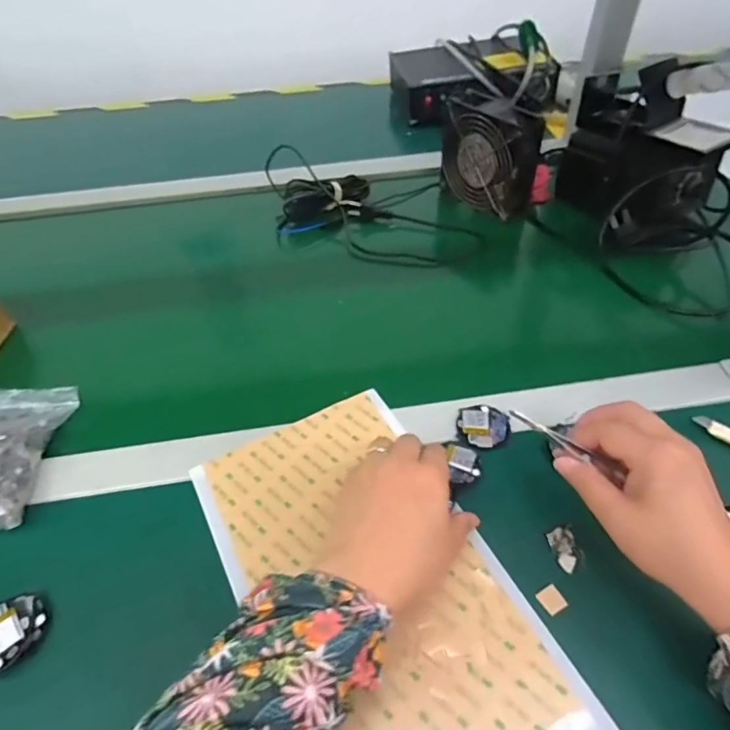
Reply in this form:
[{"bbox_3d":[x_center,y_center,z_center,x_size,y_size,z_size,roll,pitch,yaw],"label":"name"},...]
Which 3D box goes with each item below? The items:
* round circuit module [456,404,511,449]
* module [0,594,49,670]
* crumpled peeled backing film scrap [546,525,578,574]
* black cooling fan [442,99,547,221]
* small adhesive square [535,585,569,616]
[{"bbox_3d":[0.100,0.048,0.429,0.040,0.004,0.042,-2,49,2],"label":"round circuit module"},{"bbox_3d":[-0.234,0.175,0.334,0.048,0.013,0.039,-34,55,-24],"label":"module"},{"bbox_3d":[0.143,0.130,0.364,0.018,0.004,0.029,-14,50,-9],"label":"crumpled peeled backing film scrap"},{"bbox_3d":[0.151,-0.255,0.629,0.051,0.108,0.114,-29,54,-20],"label":"black cooling fan"},{"bbox_3d":[0.125,0.157,0.345,0.016,0.004,0.016,-21,51,-15],"label":"small adhesive square"}]

